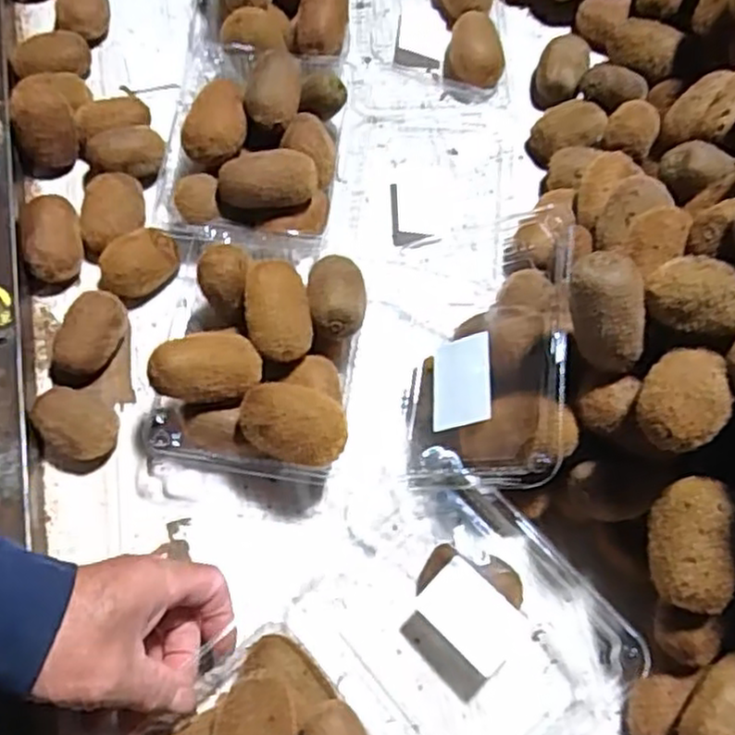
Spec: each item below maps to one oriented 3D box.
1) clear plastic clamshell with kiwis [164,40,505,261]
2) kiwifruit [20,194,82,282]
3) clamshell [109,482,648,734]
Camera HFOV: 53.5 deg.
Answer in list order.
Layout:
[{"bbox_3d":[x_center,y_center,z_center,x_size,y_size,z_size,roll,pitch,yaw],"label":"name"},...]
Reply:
[{"bbox_3d":[-0.020,-0.161,0.553,0.270,0.076,0.173,5,68,2],"label":"clear plastic clamshell with kiwis"},{"bbox_3d":[-0.225,-0.092,0.523,0.041,0.034,0.063,-13,69,-6],"label":"kiwifruit"},{"bbox_3d":[0.001,0.197,0.394,0.285,0.086,0.171,-39,73,-14],"label":"clamshell"}]

